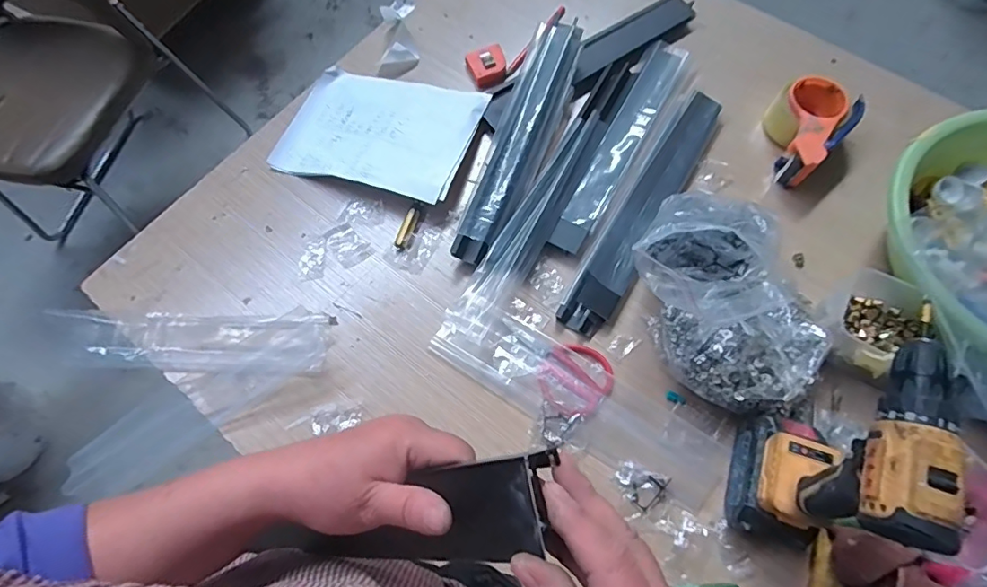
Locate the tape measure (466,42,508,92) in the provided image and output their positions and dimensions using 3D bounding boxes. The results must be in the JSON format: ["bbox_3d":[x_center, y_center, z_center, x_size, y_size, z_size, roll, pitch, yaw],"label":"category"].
[{"bbox_3d":[-0.009,-0.368,0.825,0.059,0.031,0.061,-20,69,-6],"label":"tape measure"}]

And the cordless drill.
[{"bbox_3d":[0.302,0.145,0.468,0.067,0.265,0.157,14,70,7],"label":"cordless drill"}]

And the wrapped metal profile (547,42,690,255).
[{"bbox_3d":[0.195,-0.222,0.753,0.058,0.023,0.399,26,71,11],"label":"wrapped metal profile"}]

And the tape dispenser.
[{"bbox_3d":[0.440,-0.235,0.727,0.107,0.063,0.156,41,75,16],"label":"tape dispenser"}]

